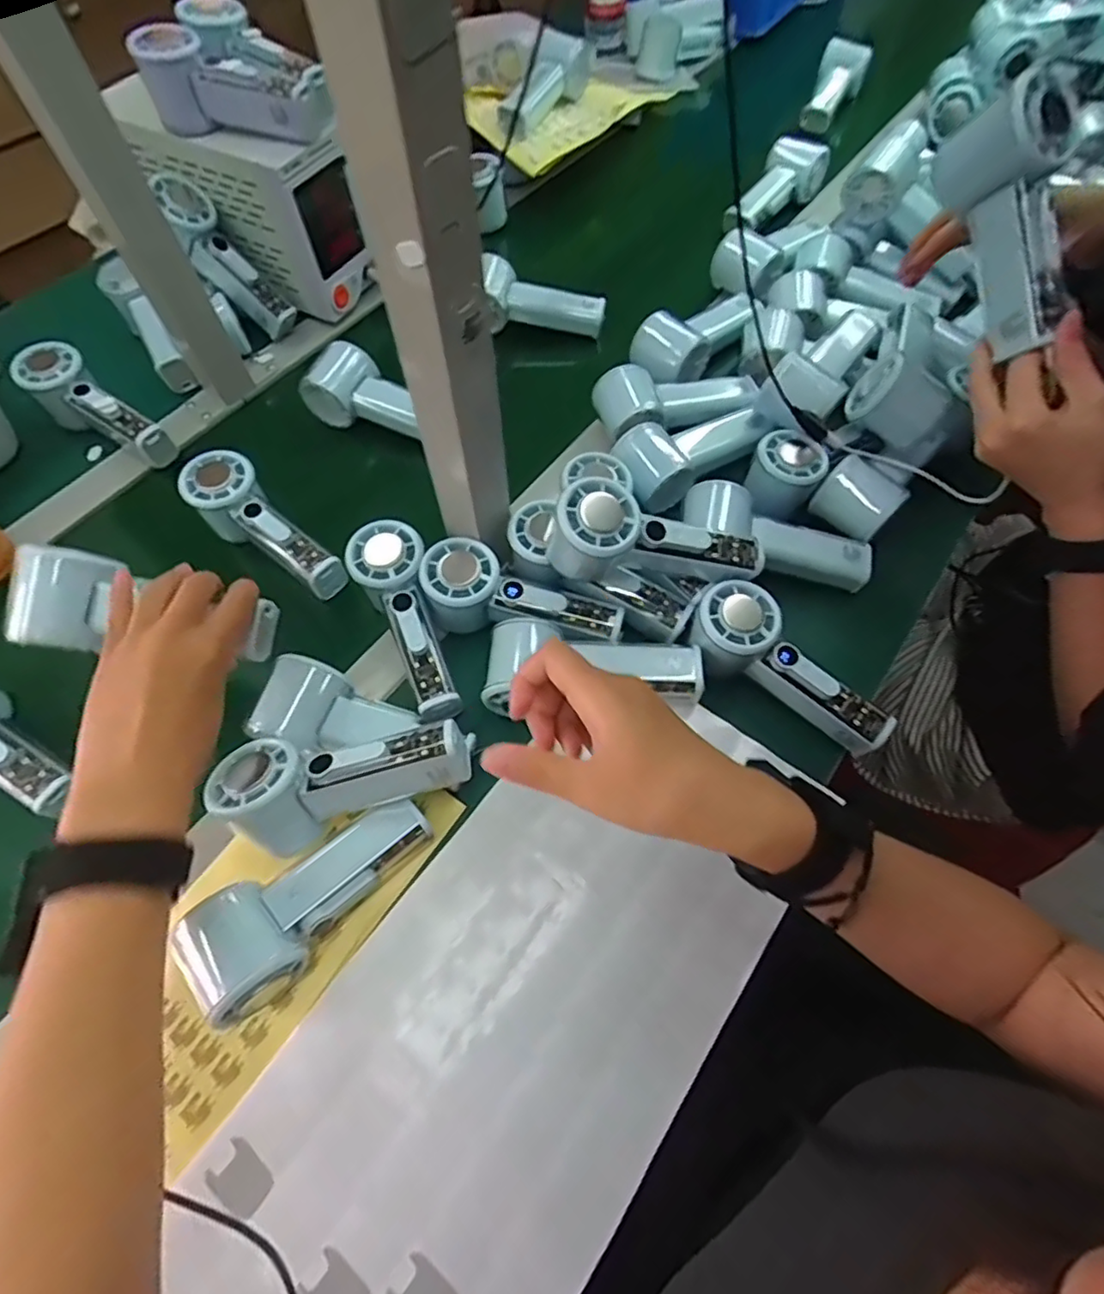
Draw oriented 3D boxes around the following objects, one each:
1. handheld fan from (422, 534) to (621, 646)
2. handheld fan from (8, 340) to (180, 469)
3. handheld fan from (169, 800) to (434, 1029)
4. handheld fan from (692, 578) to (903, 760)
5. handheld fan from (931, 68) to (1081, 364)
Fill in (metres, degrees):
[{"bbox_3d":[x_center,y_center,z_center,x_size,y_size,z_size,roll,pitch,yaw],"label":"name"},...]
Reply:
[{"bbox_3d":[-0.021,-0.039,0.464,0.148,0.051,0.054,7,63,6],"label":"handheld fan"},{"bbox_3d":[-0.420,-0.220,0.573,0.160,0.049,0.052,35,68,1],"label":"handheld fan"},{"bbox_3d":[-0.150,0.157,0.383,0.152,0.053,0.066,-35,66,-29],"label":"handheld fan"},{"bbox_3d":[0.169,0.018,0.442,0.156,0.049,0.061,41,71,5],"label":"handheld fan"},{"bbox_3d":[0.301,-0.277,0.407,0.043,0.076,0.146,-22,104,-9],"label":"handheld fan"}]

